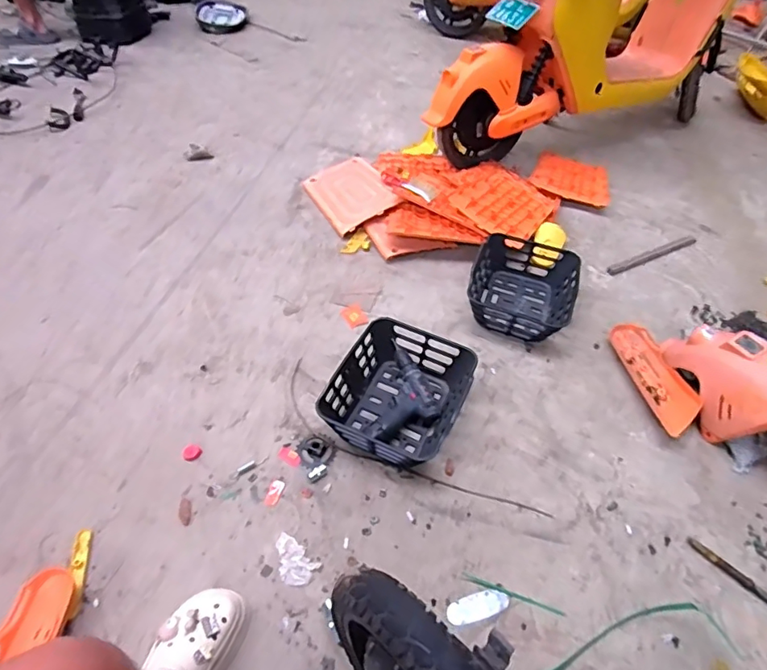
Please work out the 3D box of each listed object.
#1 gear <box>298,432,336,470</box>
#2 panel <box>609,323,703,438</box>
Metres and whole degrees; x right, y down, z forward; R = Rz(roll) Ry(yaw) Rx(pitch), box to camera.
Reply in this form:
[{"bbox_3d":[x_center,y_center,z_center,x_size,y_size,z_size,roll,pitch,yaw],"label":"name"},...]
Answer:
[{"bbox_3d":[-0.148,0.254,1.119,0.081,0.011,0.092,-5,47,-11],"label":"gear"},{"bbox_3d":[0.719,0.107,1.335,0.106,0.067,0.372,-2,47,-8],"label":"panel"}]

